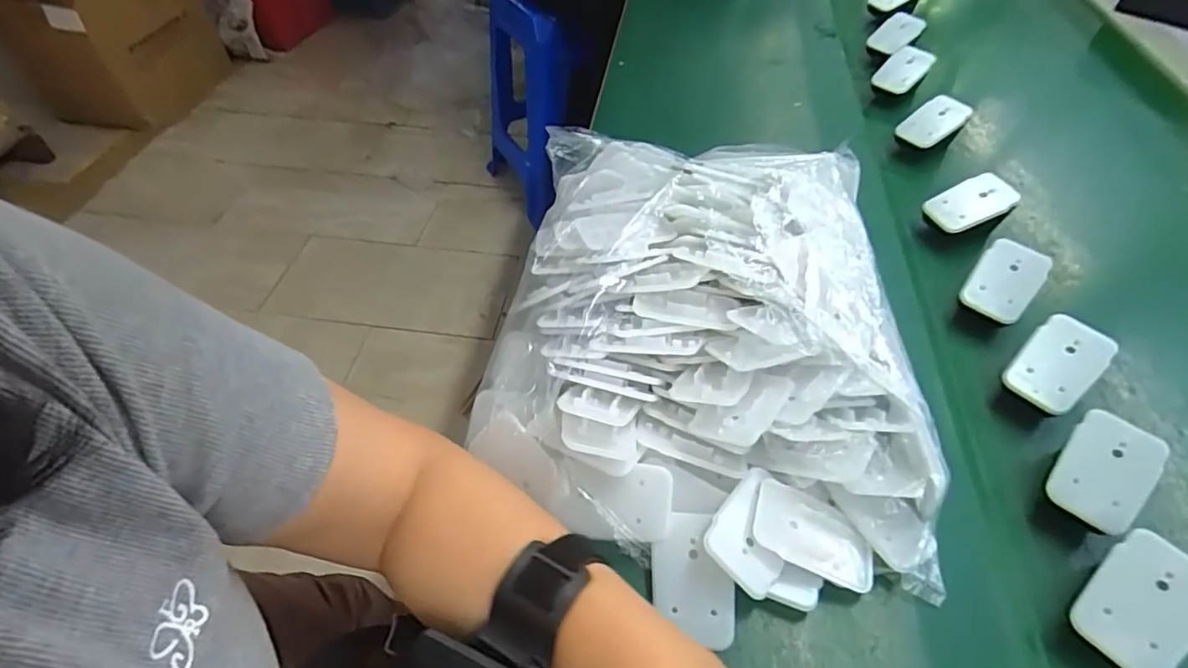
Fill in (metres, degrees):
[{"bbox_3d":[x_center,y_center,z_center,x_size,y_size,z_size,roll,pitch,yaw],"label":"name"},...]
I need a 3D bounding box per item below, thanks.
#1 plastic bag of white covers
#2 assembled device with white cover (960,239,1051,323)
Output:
[{"bbox_3d":[0.072,-0.014,0.389,0.279,0.079,0.333,7,50,6],"label":"plastic bag of white covers"},{"bbox_3d":[0.311,-0.040,0.438,0.044,0.012,0.061,34,89,20],"label":"assembled device with white cover"}]

